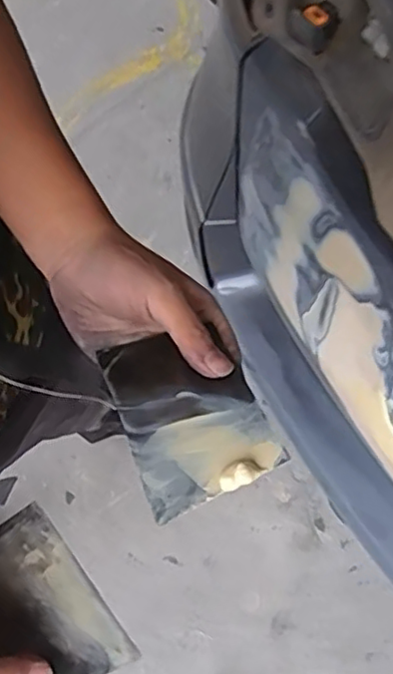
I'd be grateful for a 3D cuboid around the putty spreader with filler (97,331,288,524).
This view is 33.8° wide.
[{"bbox_3d":[-0.007,0.040,0.363,0.072,0.009,0.118,-25,48,-3],"label":"putty spreader with filler"}]

